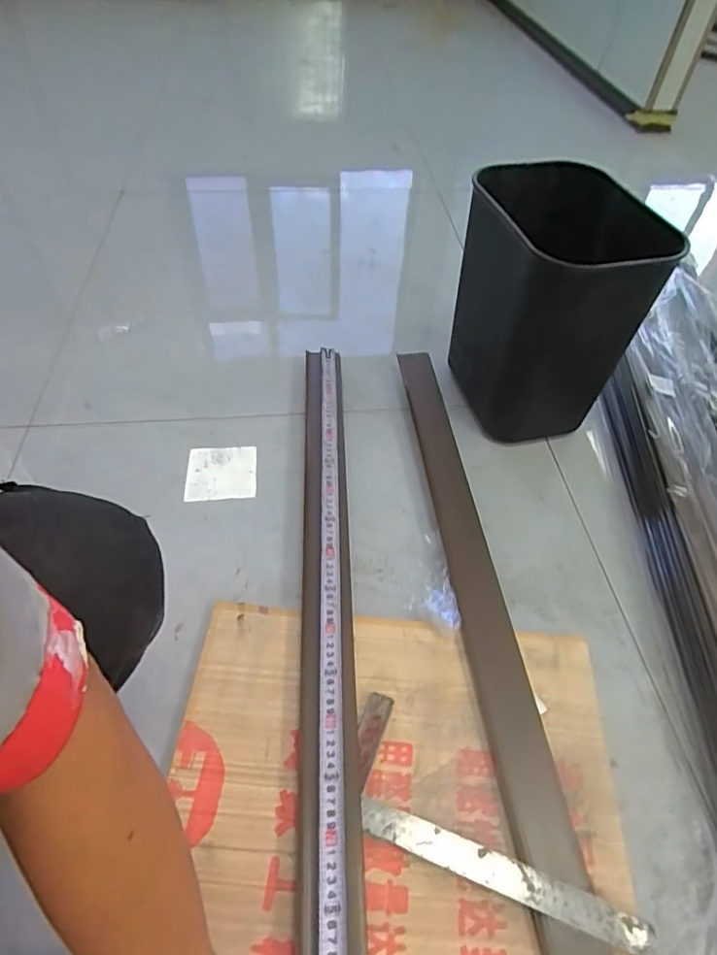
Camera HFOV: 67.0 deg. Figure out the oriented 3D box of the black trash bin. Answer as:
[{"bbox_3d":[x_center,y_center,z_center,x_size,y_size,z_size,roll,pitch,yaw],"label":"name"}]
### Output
[{"bbox_3d":[0.262,-0.238,0.788,0.209,0.296,0.270,-5,53,-8],"label":"black trash bin"}]

